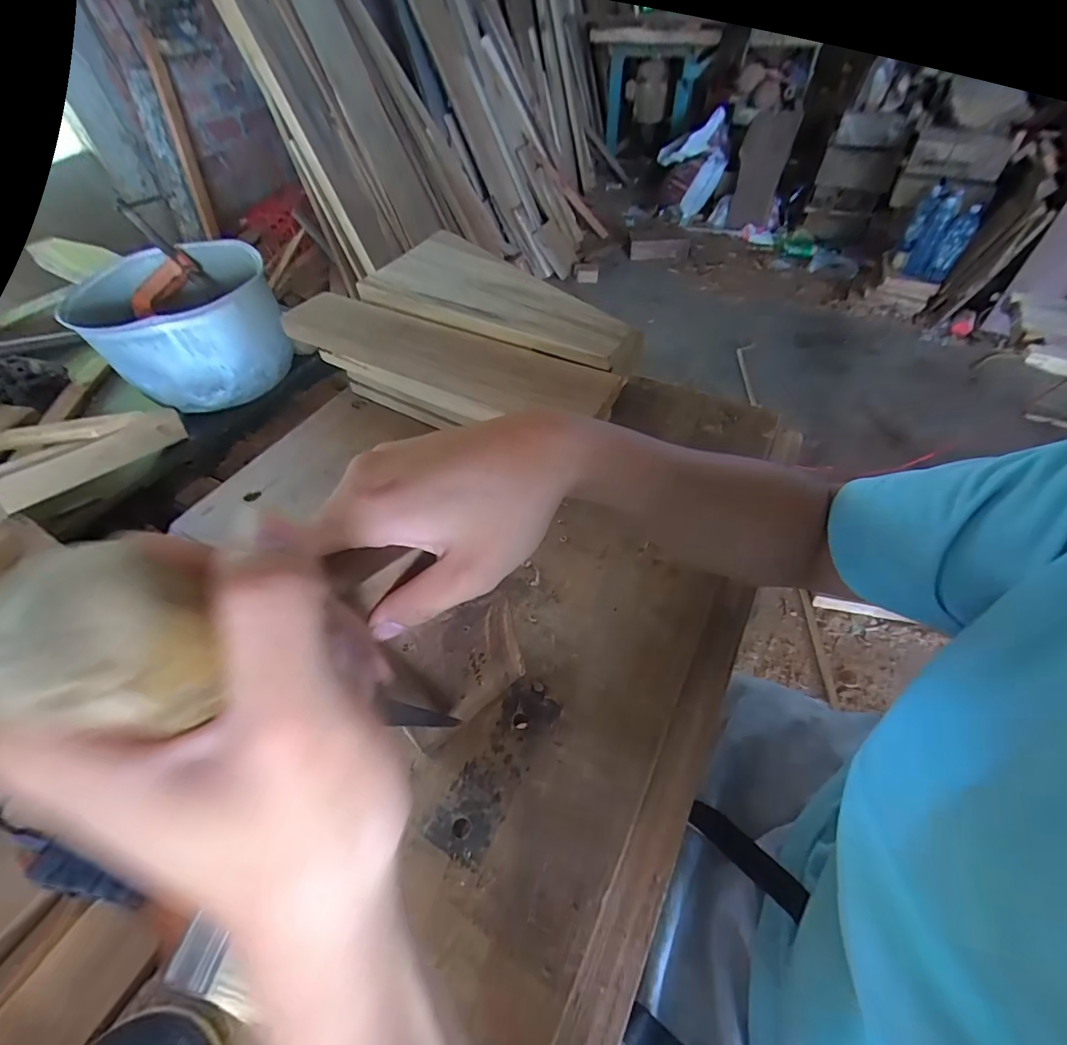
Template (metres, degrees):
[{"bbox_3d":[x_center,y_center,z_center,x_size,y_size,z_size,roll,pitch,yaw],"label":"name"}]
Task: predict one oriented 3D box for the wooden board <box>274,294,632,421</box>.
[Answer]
[{"bbox_3d":[-0.091,-0.167,0.478,0.357,0.027,0.075,23,56,20],"label":"wooden board"}]

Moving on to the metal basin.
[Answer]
[{"bbox_3d":[-0.473,-0.269,0.665,0.222,0.128,0.212,-1,51,2],"label":"metal basin"}]

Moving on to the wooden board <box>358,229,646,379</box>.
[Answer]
[{"bbox_3d":[-0.027,-0.250,0.517,0.343,0.015,0.144,25,57,21],"label":"wooden board"}]

